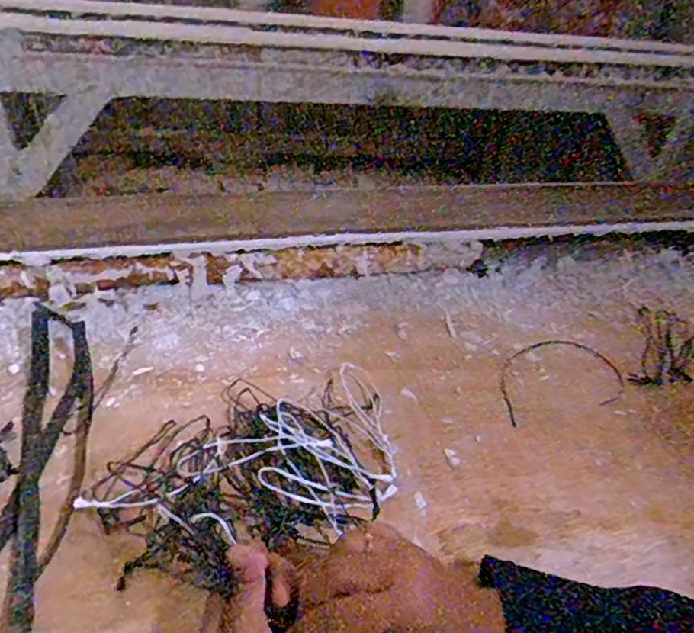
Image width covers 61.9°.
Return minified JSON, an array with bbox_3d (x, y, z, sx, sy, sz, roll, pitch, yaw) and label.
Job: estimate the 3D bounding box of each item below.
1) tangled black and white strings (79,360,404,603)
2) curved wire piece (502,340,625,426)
[{"bbox_3d":[-0.068,0.114,0.467,0.244,0.032,0.157,-14,43,-24],"label":"tangled black and white strings"},{"bbox_3d":[0.220,0.065,0.618,0.156,0.005,0.096,-8,41,-19],"label":"curved wire piece"}]

